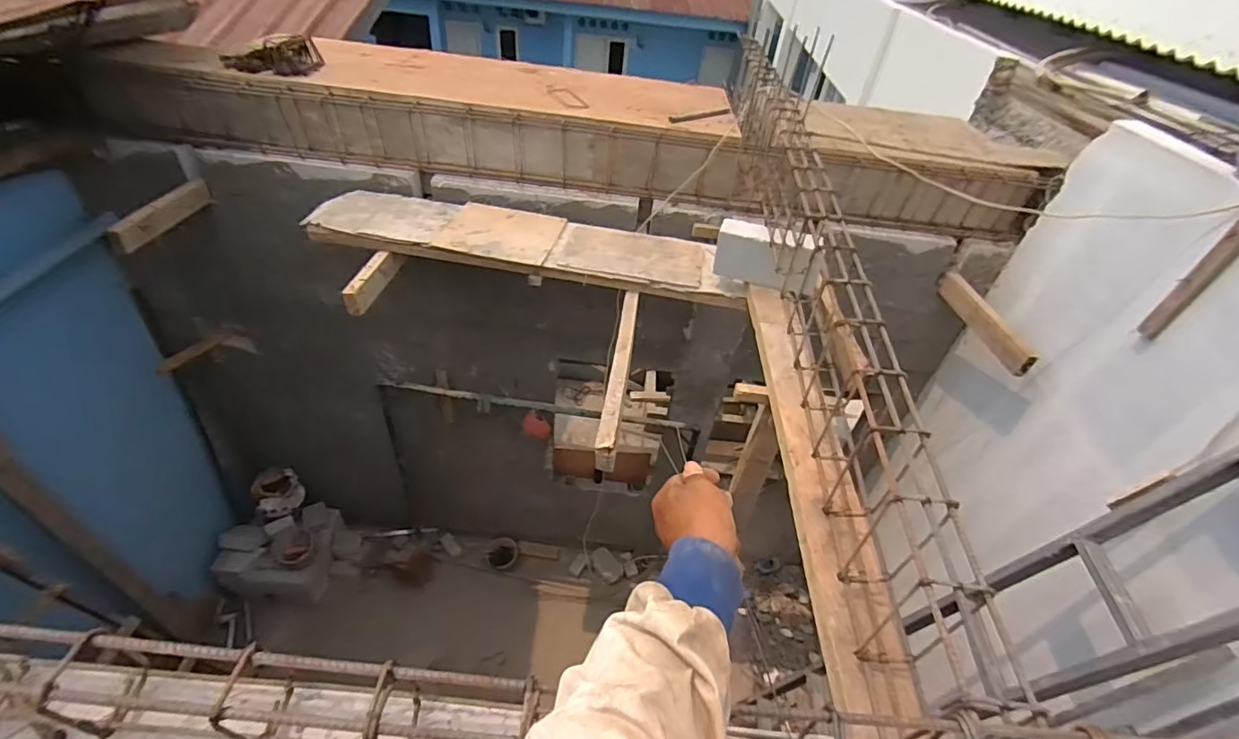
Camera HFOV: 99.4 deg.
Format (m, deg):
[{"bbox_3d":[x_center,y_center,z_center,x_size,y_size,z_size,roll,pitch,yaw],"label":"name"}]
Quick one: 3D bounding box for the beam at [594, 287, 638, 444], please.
[{"bbox_3d":[0.012,-0.040,1.887,0.074,0.045,0.829,9,42,1],"label":"beam"}]

